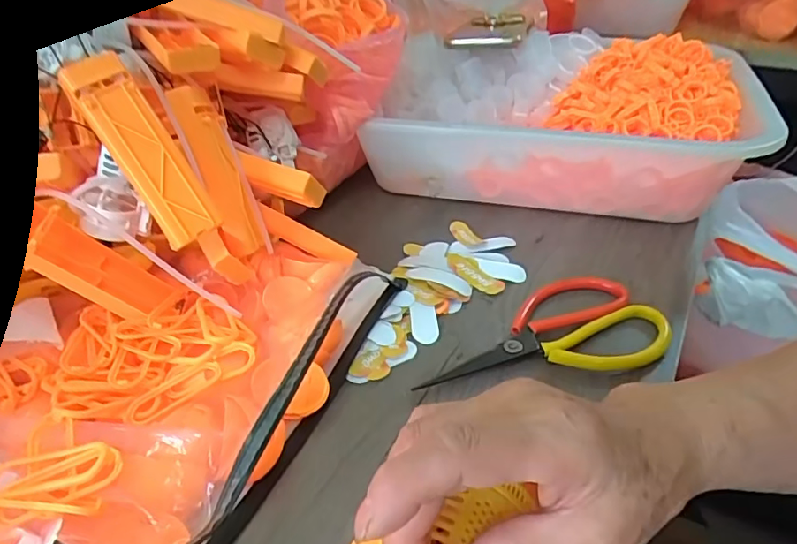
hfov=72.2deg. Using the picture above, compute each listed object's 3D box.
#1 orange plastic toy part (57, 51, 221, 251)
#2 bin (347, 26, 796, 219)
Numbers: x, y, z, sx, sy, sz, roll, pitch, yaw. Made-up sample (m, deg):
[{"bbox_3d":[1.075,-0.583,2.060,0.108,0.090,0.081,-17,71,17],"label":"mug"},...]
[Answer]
[{"bbox_3d":[-0.144,-0.067,0.308,0.014,0.108,0.031,-14,19,49],"label":"orange plastic toy part"},{"bbox_3d":[0.160,-0.149,0.532,0.326,0.103,0.229,8,39,15],"label":"bin"}]

